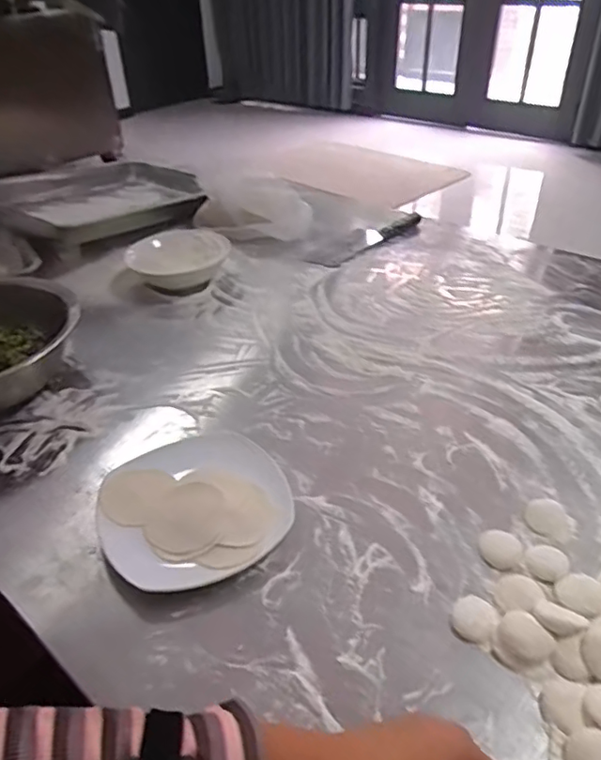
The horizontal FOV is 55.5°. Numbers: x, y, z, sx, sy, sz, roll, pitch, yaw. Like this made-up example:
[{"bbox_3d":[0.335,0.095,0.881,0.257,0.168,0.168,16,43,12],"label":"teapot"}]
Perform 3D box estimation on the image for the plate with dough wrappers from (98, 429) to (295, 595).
[{"bbox_3d":[-0.112,0.118,0.573,0.172,0.024,0.194,-25,43,-25],"label":"plate with dough wrappers"}]

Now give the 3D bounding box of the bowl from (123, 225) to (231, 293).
[{"bbox_3d":[-0.211,-0.214,0.994,0.167,0.051,0.170,-2,38,2],"label":"bowl"}]

